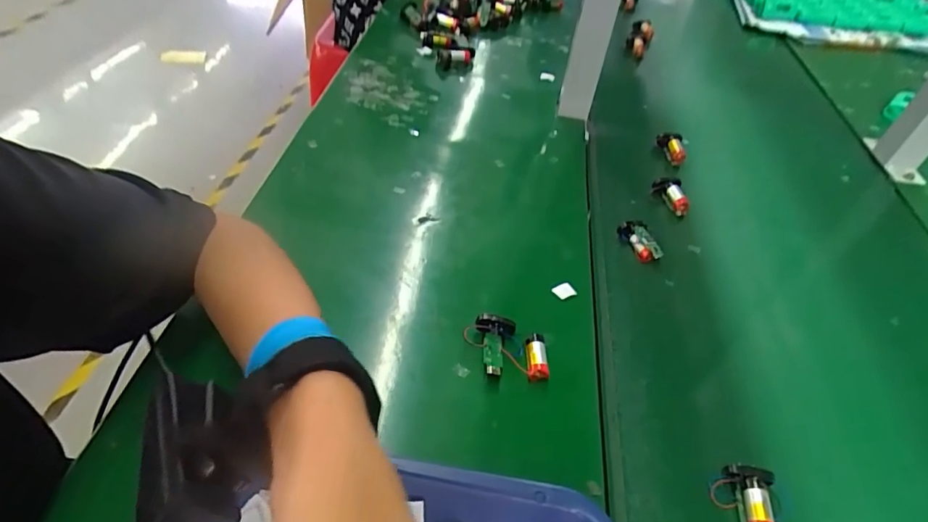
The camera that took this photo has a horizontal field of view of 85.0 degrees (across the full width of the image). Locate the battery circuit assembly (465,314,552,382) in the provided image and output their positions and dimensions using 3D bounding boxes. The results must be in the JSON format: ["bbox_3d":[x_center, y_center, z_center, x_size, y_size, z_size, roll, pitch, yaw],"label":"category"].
[{"bbox_3d":[0.034,0.070,0.405,0.063,0.021,0.048,1,46,-4],"label":"battery circuit assembly"}]

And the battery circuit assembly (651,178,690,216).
[{"bbox_3d":[0.238,-0.075,0.587,0.035,0.021,0.046,3,46,-2],"label":"battery circuit assembly"}]

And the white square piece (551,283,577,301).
[{"bbox_3d":[0.093,0.028,0.469,0.020,0.004,0.013,-21,53,-24],"label":"white square piece"}]

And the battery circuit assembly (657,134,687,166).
[{"bbox_3d":[0.267,-0.139,0.647,0.031,0.022,0.047,1,46,-3],"label":"battery circuit assembly"}]

